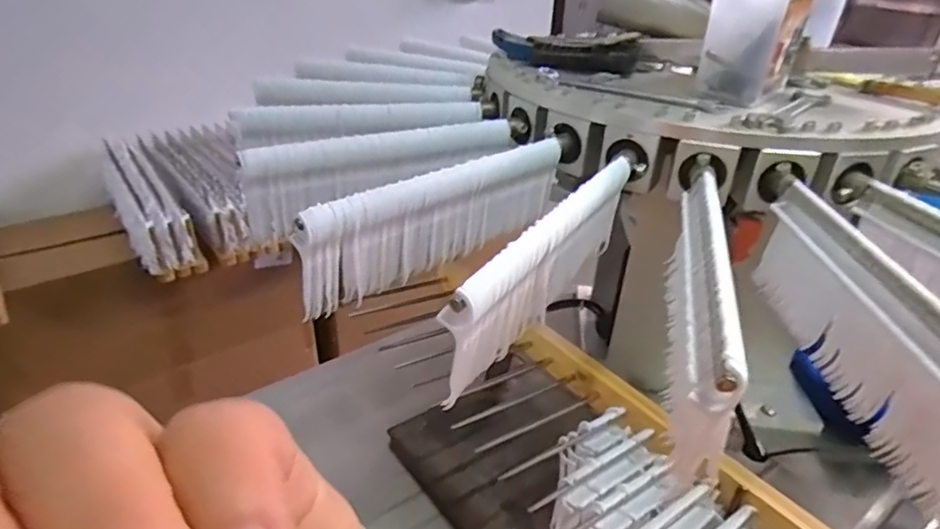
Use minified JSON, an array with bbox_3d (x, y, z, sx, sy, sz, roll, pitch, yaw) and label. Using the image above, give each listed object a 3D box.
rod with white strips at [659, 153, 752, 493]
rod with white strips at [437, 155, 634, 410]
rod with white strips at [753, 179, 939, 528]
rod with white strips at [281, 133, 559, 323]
[{"bbox_3d":[0.126,0.007,0.310,0.019,0.057,0.222,10,31,14],"label":"rod with white strips"},{"bbox_3d":[0.051,-0.002,0.335,0.013,0.068,0.210,20,35,28],"label":"rod with white strips"},{"bbox_3d":[0.206,0.031,0.300,0.016,0.074,0.207,3,30,2],"label":"rod with white strips"},{"bbox_3d":[-0.016,-0.030,0.379,0.209,0.072,0.013,-24,39,-37],"label":"rod with white strips"}]

